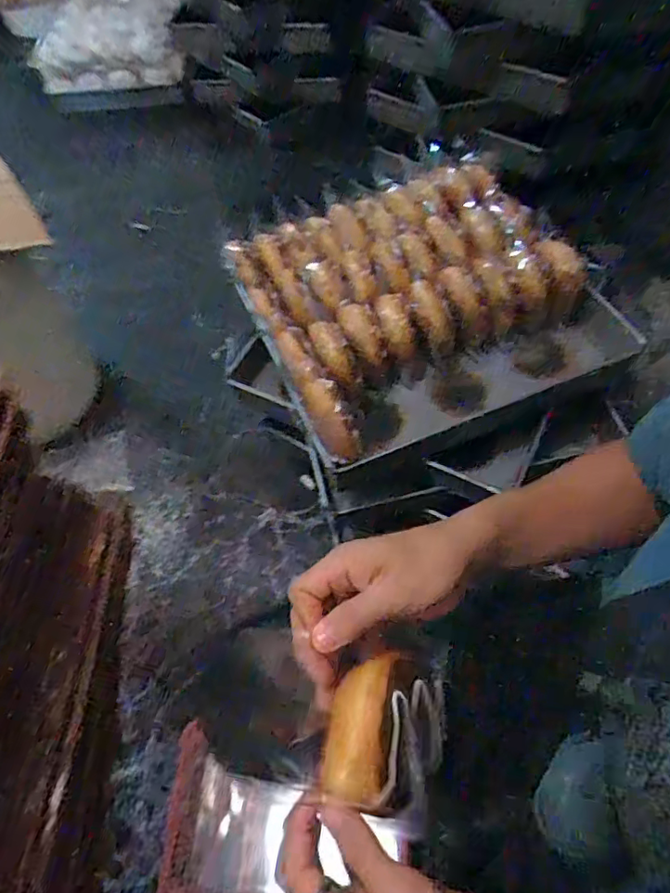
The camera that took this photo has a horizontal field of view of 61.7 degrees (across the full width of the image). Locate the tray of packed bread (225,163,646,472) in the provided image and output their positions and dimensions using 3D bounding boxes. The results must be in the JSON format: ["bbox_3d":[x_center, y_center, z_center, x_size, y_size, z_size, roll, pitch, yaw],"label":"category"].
[{"bbox_3d":[0.097,-0.195,0.713,0.386,0.084,0.340,-22,59,-9],"label":"tray of packed bread"}]

